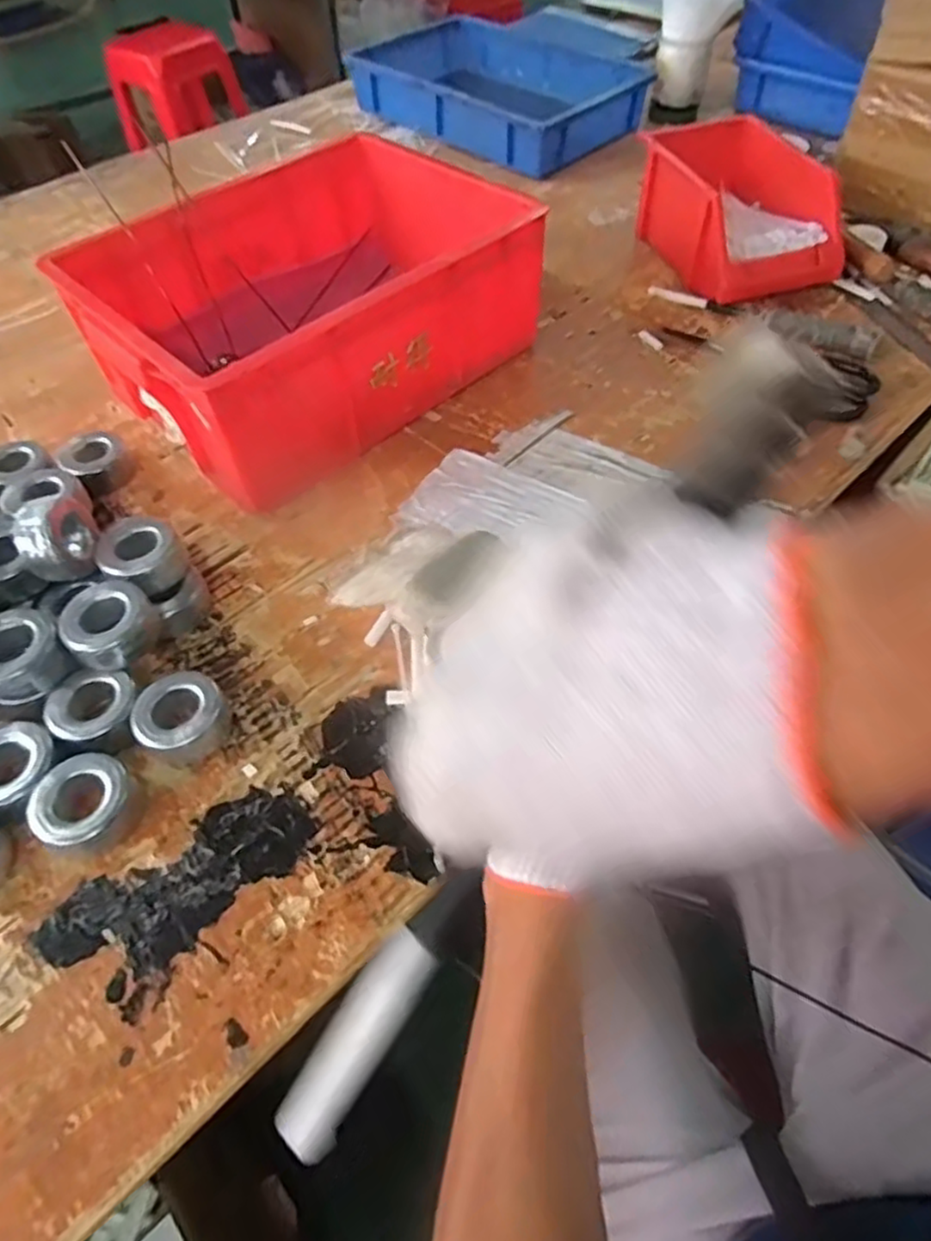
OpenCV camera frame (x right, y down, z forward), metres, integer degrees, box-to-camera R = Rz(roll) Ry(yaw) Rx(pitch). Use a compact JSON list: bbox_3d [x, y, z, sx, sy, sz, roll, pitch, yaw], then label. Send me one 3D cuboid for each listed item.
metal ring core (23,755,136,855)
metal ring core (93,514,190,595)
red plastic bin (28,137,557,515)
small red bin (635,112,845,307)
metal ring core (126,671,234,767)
[{"bbox_3d":[-0.254,0.120,0.459,0.058,0.032,0.060,-2,54,3],"label":"metal ring core"},{"bbox_3d":[-0.258,-0.053,0.550,0.060,0.030,0.070,-33,58,-19],"label":"metal ring core"},{"bbox_3d":[-0.162,-0.328,0.714,0.393,0.150,0.310,-38,60,-22],"label":"red plastic bin"},{"bbox_3d":[0.320,-0.481,0.818,0.156,0.110,0.234,-15,54,-7],"label":"small red bin"},{"bbox_3d":[-0.199,0.073,0.493,0.060,0.038,0.061,-2,54,3],"label":"metal ring core"}]

